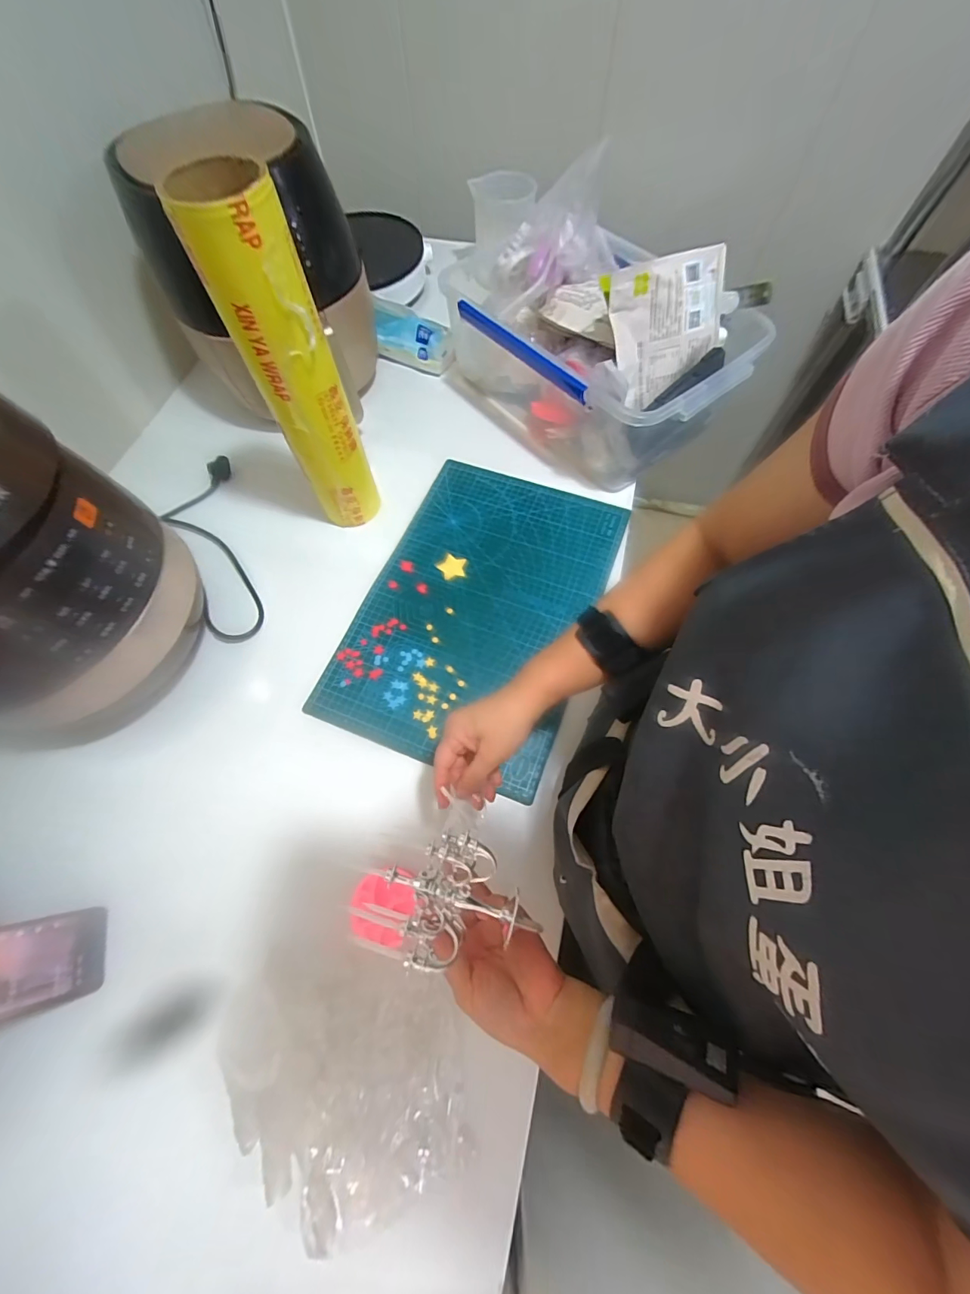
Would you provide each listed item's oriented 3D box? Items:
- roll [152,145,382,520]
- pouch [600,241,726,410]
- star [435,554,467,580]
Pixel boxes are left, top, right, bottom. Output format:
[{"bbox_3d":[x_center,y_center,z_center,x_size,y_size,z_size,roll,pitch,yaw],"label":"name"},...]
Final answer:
[{"bbox_3d":[-0.211,-0.297,0.526,0.089,0.369,0.090,-24,66,-9],"label":"roll"},{"bbox_3d":[0.241,-0.419,0.574,0.154,0.151,0.019,-24,36,2],"label":"pouch"},{"bbox_3d":[-0.047,-0.117,0.638,0.040,0.004,0.039,-14,65,-4],"label":"star"}]

